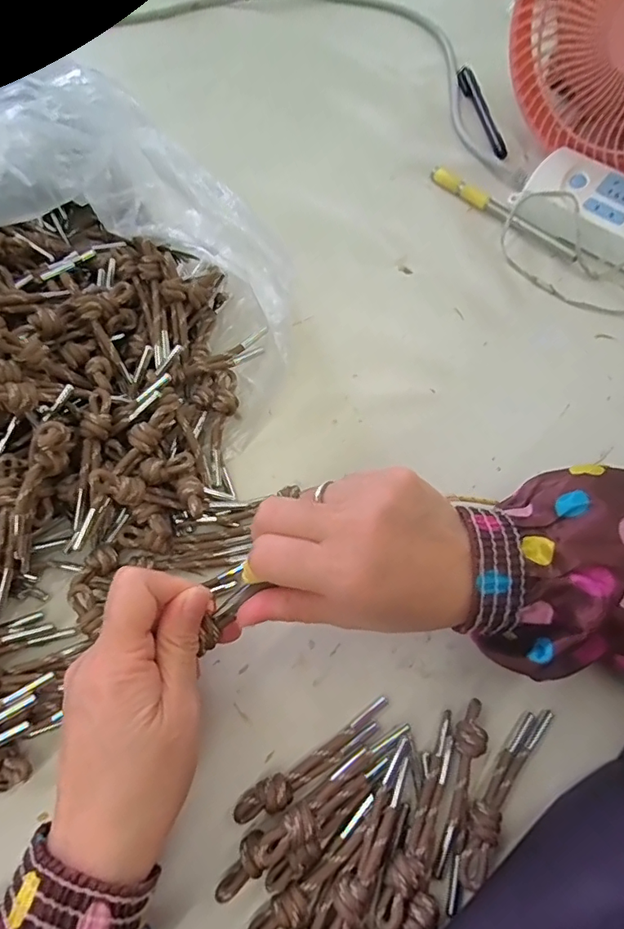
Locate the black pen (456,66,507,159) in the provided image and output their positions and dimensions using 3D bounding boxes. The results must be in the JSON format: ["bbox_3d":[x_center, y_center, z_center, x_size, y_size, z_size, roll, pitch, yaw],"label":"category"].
[{"bbox_3d":[0.166,-0.350,0.497,0.016,0.009,0.139,-8,68,-6],"label":"black pen"}]

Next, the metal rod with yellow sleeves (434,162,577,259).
[{"bbox_3d":[0.164,-0.219,0.435,0.150,0.011,0.012,42,71,14],"label":"metal rod with yellow sleeves"}]

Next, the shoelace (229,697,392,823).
[{"bbox_3d":[0.002,0.154,0.261,0.092,0.015,0.015,-30,72,-14],"label":"shoelace"}]

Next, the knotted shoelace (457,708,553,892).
[{"bbox_3d":[0.097,0.163,0.255,0.016,0.012,0.090,35,70,11],"label":"knotted shoelace"}]

